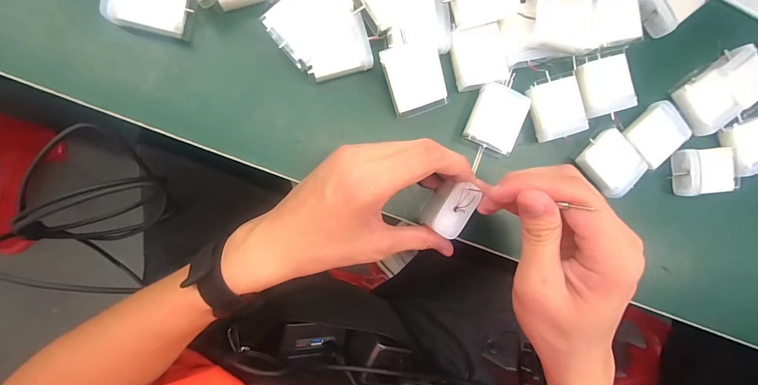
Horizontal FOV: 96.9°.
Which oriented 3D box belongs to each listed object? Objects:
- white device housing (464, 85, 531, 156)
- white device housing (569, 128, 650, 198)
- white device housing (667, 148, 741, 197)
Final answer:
[{"bbox_3d":[0.096,-0.061,0.280,0.043,0.018,0.052,22,86,-8],"label":"white device housing"},{"bbox_3d":[0.200,-0.026,0.293,0.045,0.017,0.053,-44,95,-6],"label":"white device housing"},{"bbox_3d":[0.297,-0.020,0.308,0.051,0.024,0.040,-7,90,-8],"label":"white device housing"}]

